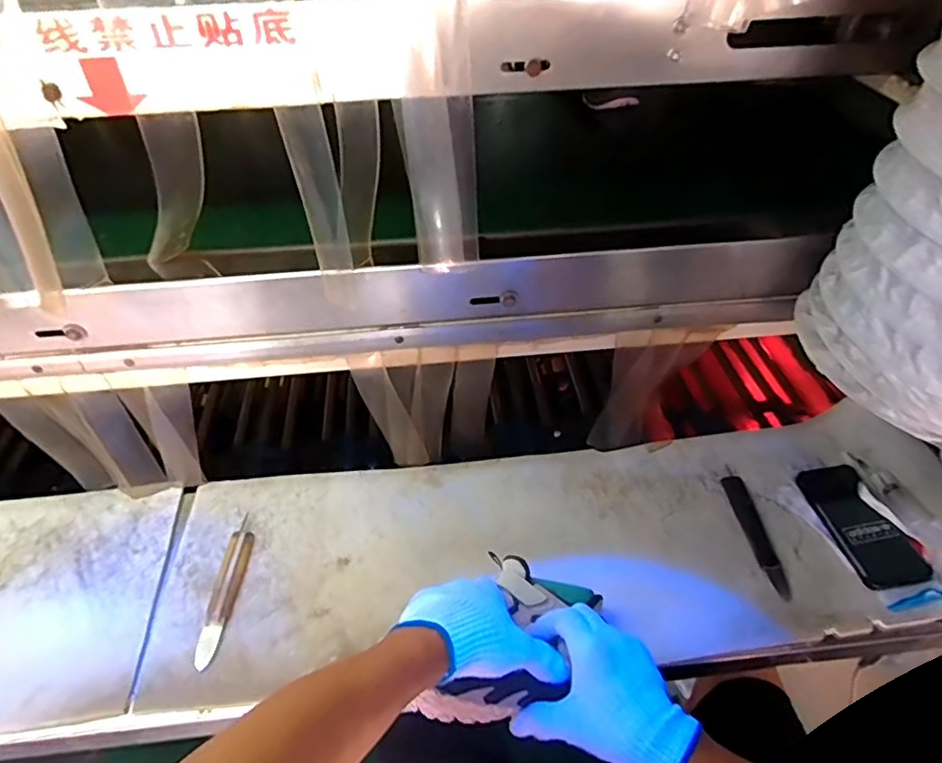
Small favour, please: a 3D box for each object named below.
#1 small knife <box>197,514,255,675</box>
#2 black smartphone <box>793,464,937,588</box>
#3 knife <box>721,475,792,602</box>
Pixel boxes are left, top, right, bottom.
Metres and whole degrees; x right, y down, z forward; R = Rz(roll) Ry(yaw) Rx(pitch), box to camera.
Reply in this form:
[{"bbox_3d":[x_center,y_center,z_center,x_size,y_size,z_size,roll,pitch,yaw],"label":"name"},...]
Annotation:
[{"bbox_3d":[-0.294,0.245,0.708,0.029,0.012,0.184,-1,44,1],"label":"small knife"},{"bbox_3d":[0.481,0.172,0.728,0.076,0.019,0.167,-8,45,-7],"label":"black smartphone"},{"bbox_3d":[0.364,0.192,0.744,0.030,0.009,0.169,-4,44,-3],"label":"knife"}]

